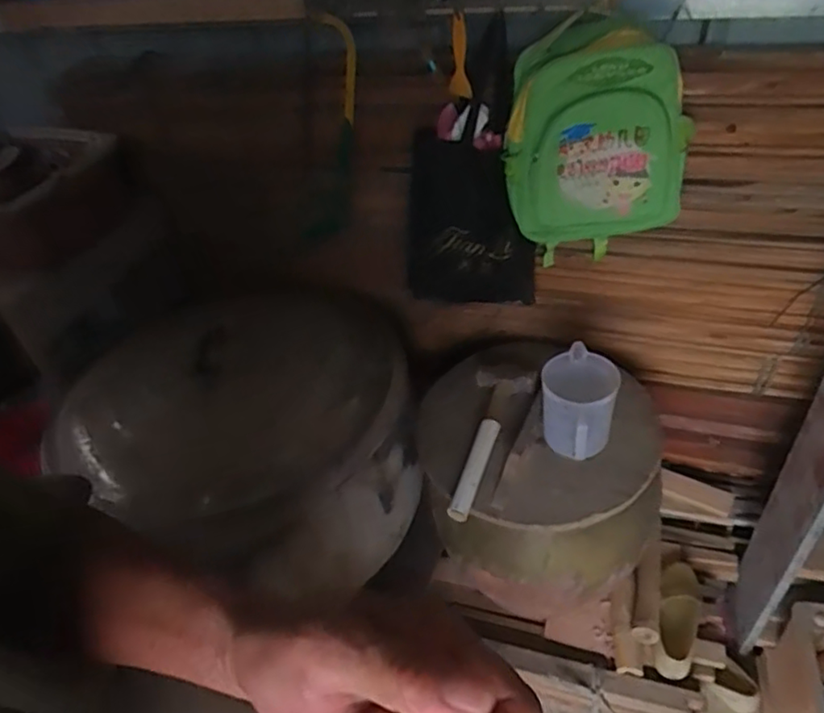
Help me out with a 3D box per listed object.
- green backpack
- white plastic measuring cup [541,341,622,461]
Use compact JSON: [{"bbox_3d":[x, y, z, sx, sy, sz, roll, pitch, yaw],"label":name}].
[{"bbox_3d":[0.282,-0.314,0.956,0.255,0.349,0.069,5,44,14],"label":"green backpack"},{"bbox_3d":[0.283,0.090,1.070,0.118,0.144,0.166,6,44,14],"label":"white plastic measuring cup"}]

